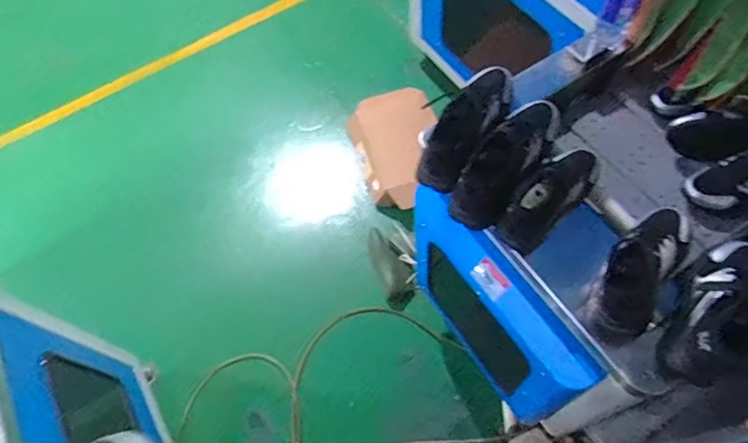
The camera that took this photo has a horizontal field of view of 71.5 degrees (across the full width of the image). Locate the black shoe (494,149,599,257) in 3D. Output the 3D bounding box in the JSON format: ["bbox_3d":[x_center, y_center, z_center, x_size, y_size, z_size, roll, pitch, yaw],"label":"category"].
[{"bbox_3d":[0.299,-0.055,0.866,0.092,0.100,0.226,35,69,22],"label":"black shoe"}]

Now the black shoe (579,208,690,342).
[{"bbox_3d":[0.408,0.080,0.800,0.099,0.126,0.227,35,69,22],"label":"black shoe"}]

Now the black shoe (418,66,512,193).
[{"bbox_3d":[0.176,-0.183,0.926,0.088,0.083,0.289,25,66,18],"label":"black shoe"}]

